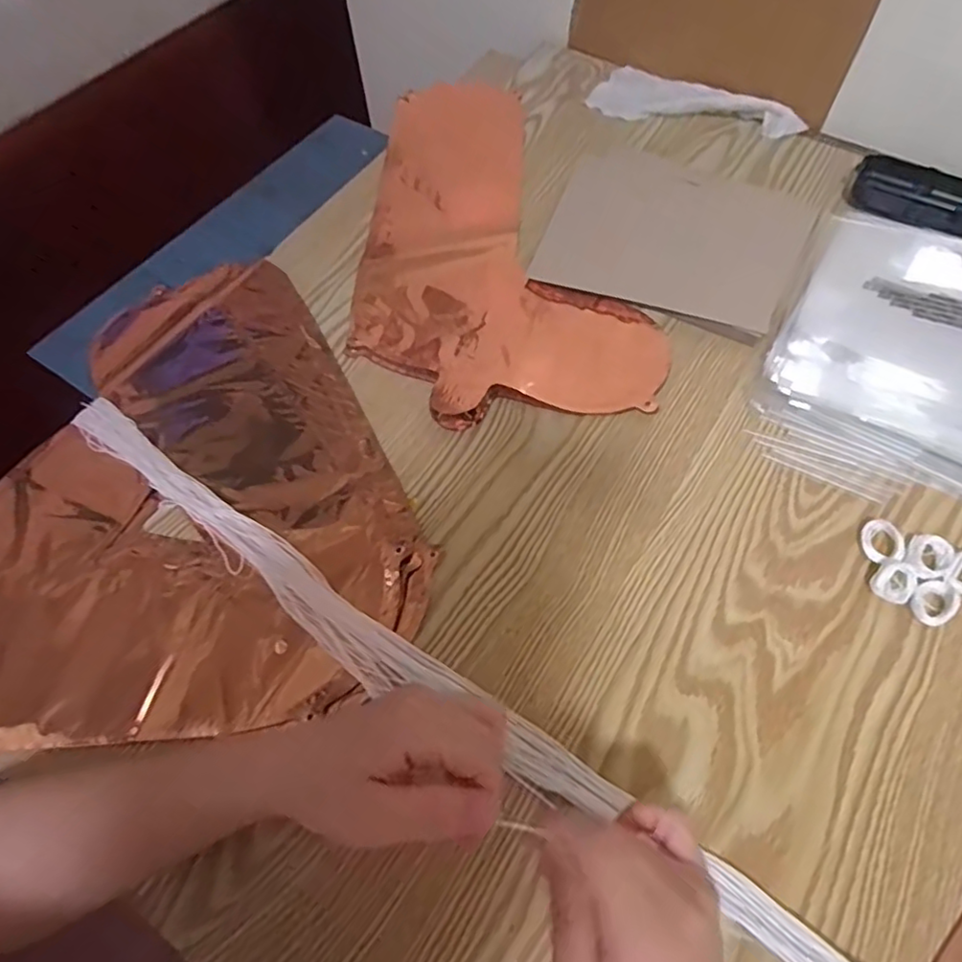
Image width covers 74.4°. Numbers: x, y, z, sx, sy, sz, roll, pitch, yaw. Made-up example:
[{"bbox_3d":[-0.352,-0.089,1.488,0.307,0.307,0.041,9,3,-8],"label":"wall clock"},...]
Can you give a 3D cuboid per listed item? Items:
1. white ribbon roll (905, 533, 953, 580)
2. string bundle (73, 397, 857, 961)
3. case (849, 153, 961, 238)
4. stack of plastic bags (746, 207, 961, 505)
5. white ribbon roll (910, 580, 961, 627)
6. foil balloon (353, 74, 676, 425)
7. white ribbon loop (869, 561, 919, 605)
[{"bbox_3d":[0.275,0.046,0.390,0.030,0.007,0.025,-33,65,-16],"label":"white ribbon roll"},{"bbox_3d":[0.030,0.147,0.346,0.776,0.016,0.044,30,65,17],"label":"string bundle"},{"bbox_3d":[0.373,-0.240,0.537,0.106,0.028,0.053,29,65,17],"label":"case"},{"bbox_3d":[0.331,-0.086,0.455,0.212,0.024,0.251,27,64,16],"label":"stack of plastic bags"},{"bbox_3d":[0.269,0.072,0.376,0.022,0.008,0.029,38,68,21],"label":"white ribbon roll"},{"bbox_3d":[0.006,-0.227,0.554,0.227,0.014,0.415,-6,60,-2],"label":"foil balloon"},{"bbox_3d":[0.251,0.060,0.382,0.027,0.009,0.022,-39,66,-19],"label":"white ribbon loop"}]

